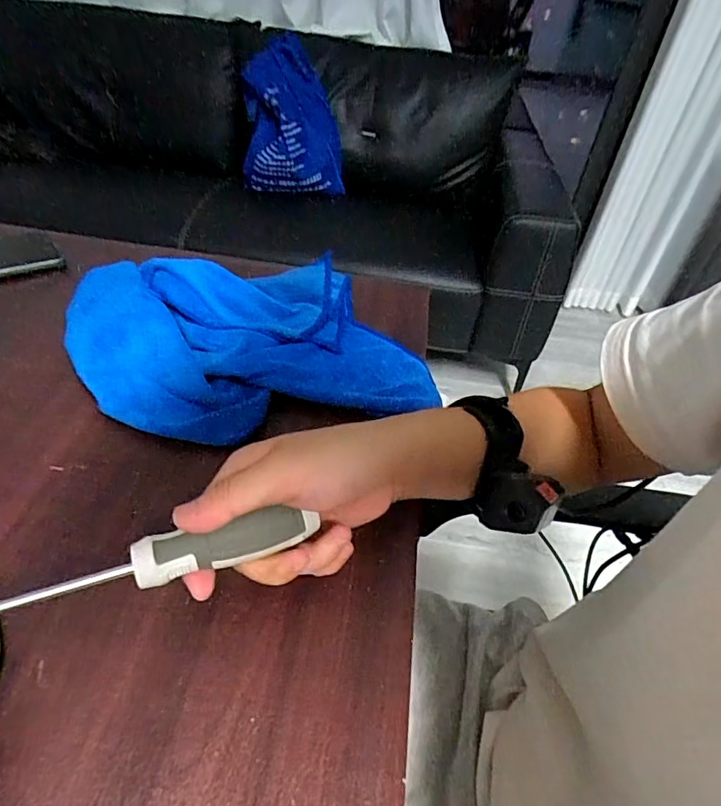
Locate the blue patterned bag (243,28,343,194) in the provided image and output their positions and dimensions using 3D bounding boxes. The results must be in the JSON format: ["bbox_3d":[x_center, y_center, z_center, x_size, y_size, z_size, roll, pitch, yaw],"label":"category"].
[{"bbox_3d":[-0.181,-0.783,1.424,0.268,0.332,0.218,1,43,-6],"label":"blue patterned bag"}]

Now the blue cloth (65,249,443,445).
[{"bbox_3d":[-0.086,-0.054,0.413,0.263,0.046,0.180,-9,45,-16],"label":"blue cloth"}]

